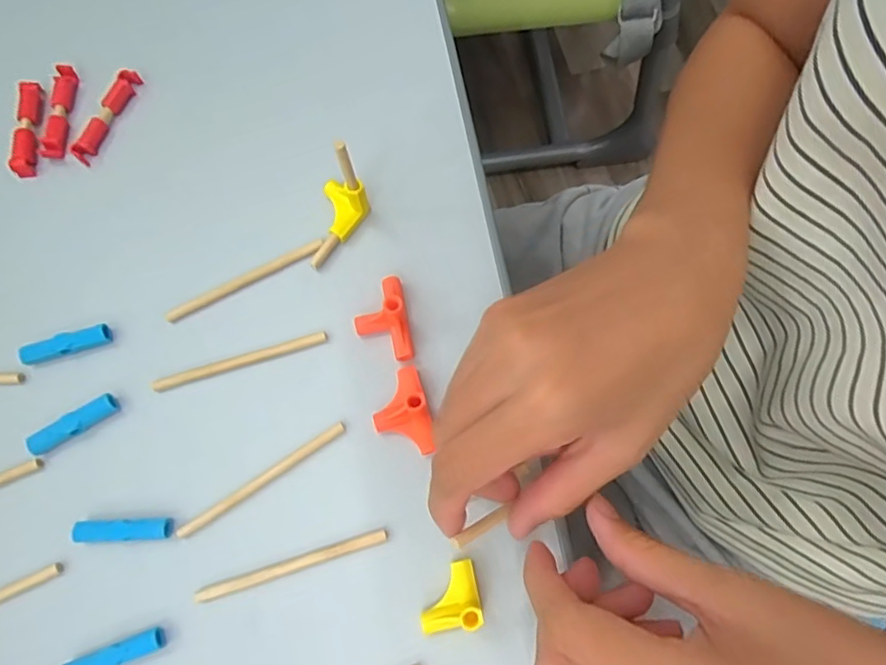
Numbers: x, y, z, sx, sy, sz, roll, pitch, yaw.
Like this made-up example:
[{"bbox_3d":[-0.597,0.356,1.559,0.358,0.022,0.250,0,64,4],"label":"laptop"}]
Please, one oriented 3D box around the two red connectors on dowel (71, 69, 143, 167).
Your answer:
[{"bbox_3d":[-0.190,-0.123,0.335,0.008,0.009,0.059,21,75,10],"label":"two red connectors on dowel"}]

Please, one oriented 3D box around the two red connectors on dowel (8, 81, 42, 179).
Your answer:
[{"bbox_3d":[-0.233,-0.114,0.334,0.013,0.012,0.055,-10,72,0],"label":"two red connectors on dowel"}]

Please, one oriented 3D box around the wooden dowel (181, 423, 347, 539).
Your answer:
[{"bbox_3d":[-0.083,0.067,0.276,0.086,0.006,0.006,-33,73,-7],"label":"wooden dowel"}]

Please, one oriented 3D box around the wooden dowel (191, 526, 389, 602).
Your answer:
[{"bbox_3d":[-0.067,0.103,0.264,0.086,0.004,0.007,-18,72,-2],"label":"wooden dowel"}]

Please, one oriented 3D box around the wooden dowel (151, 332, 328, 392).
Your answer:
[{"bbox_3d":[-0.100,0.014,0.294,0.086,0.004,0.006,-17,72,-2],"label":"wooden dowel"}]

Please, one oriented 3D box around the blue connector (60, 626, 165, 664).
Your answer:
[{"bbox_3d":[-0.140,0.138,0.255,0.044,0.008,0.010,-21,72,-3],"label":"blue connector"}]

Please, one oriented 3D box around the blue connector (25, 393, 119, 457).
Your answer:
[{"bbox_3d":[-0.177,0.044,0.286,0.043,0.008,0.010,-31,73,-7],"label":"blue connector"}]

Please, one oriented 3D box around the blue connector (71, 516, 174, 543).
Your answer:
[{"bbox_3d":[-0.144,0.090,0.271,0.044,0.009,0.010,-3,72,3],"label":"blue connector"}]

